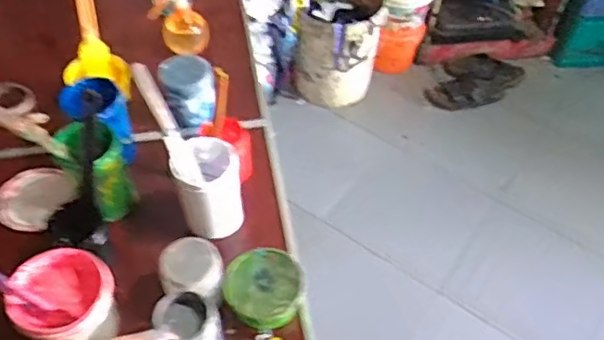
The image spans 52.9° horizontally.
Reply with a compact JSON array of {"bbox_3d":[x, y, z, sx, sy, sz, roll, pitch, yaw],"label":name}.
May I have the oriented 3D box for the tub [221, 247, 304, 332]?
[{"bbox_3d":[-0.057,0.182,0.919,0.121,0.058,0.114,7,52,3],"label":"tub"}]

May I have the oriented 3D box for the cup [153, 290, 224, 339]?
[{"bbox_3d":[-0.157,0.225,0.852,0.084,0.077,0.084,1,52,-2],"label":"cup"}]

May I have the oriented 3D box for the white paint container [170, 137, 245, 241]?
[{"bbox_3d":[-0.152,0.029,0.974,0.100,0.139,0.103,-12,53,-12],"label":"white paint container"}]

